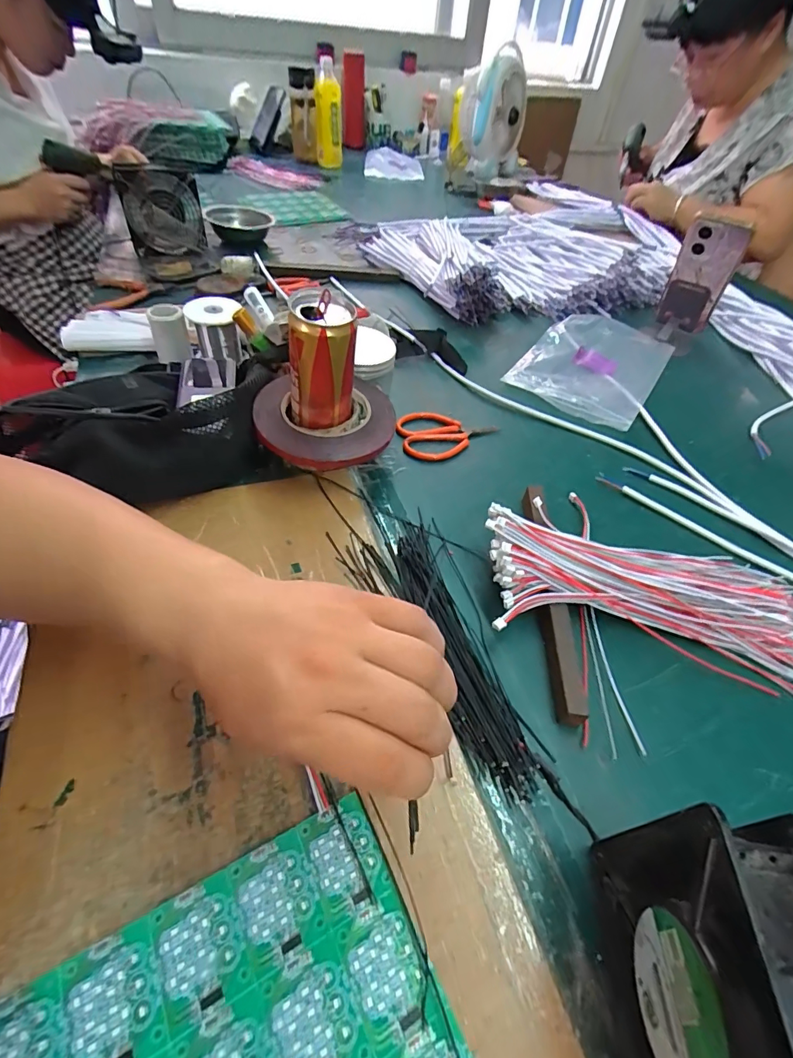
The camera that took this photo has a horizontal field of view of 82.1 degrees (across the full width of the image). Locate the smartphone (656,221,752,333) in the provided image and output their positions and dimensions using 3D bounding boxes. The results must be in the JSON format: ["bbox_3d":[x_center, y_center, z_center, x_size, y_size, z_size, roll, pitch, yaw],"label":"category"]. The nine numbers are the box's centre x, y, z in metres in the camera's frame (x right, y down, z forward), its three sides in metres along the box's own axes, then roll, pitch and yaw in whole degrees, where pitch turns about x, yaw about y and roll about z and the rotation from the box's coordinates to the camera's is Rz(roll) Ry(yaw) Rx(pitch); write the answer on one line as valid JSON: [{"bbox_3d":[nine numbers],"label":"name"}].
[{"bbox_3d":[0.436,-0.359,0.660,0.073,0.149,0.016,26,72,22],"label":"smartphone"}]

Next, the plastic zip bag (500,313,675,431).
[{"bbox_3d":[0.278,-0.236,0.633,0.163,0.017,0.266,30,53,19],"label":"plastic zip bag"}]

